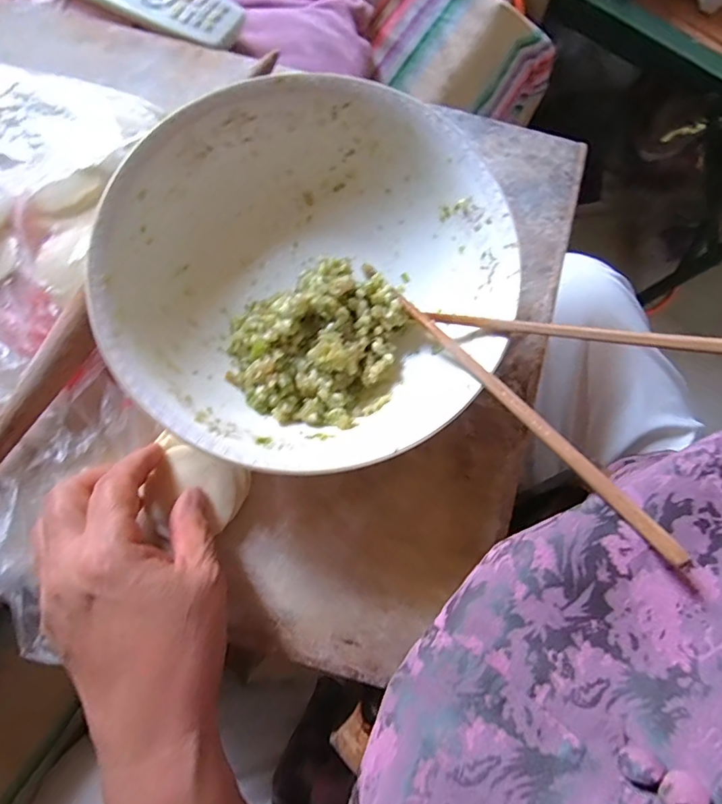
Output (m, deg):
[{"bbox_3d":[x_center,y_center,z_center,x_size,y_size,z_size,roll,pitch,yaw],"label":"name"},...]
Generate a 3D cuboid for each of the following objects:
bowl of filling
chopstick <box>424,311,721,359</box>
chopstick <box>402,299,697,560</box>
[{"bbox_3d":[-0.030,-0.069,0.291,0.210,0.074,0.212,1,79,-6],"label":"bowl of filling"},{"bbox_3d":[0.101,-0.029,0.210,0.190,0.006,0.008,18,69,48],"label":"chopstick"},{"bbox_3d":[0.067,-0.002,0.228,0.007,0.007,0.184,-29,48,-9],"label":"chopstick"}]

